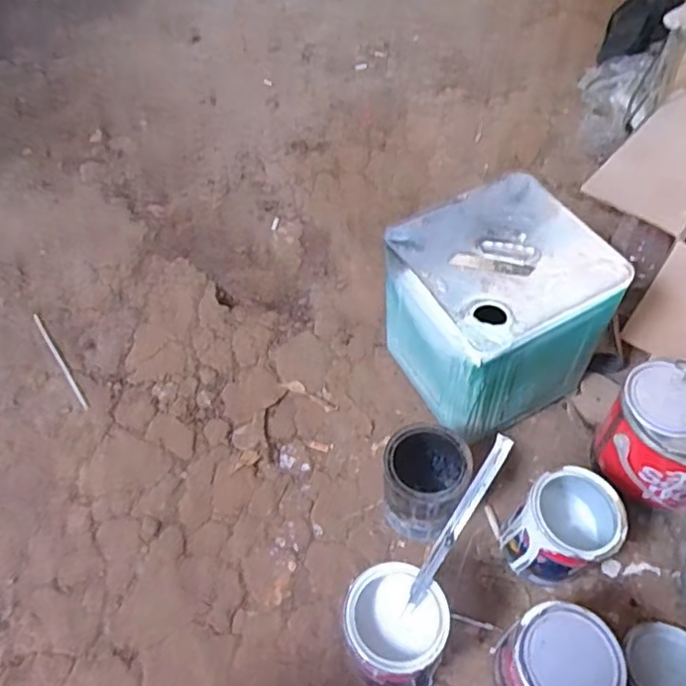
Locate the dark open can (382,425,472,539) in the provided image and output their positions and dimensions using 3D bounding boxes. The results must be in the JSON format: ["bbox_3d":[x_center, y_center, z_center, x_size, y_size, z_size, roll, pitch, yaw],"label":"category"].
[{"bbox_3d":[0.103,0.182,0.765,0.095,0.134,0.110,24,58,21],"label":"dark open can"}]

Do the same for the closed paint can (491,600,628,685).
[{"bbox_3d":[0.222,0.352,0.626,0.111,0.142,0.101,-3,55,4],"label":"closed paint can"}]

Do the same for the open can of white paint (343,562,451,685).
[{"bbox_3d":[0.058,0.331,0.661,0.108,0.140,0.127,14,55,14],"label":"open can of white paint"}]

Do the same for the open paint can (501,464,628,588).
[{"bbox_3d":[0.270,0.236,0.718,0.109,0.136,0.111,-2,52,3],"label":"open paint can"}]

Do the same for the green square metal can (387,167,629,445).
[{"bbox_3d":[0.209,-0.038,0.836,0.238,0.255,0.241,-24,55,-14],"label":"green square metal can"}]

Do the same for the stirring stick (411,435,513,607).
[{"bbox_3d":[0.117,0.187,0.599,0.018,0.015,0.216,33,109,24],"label":"stirring stick"}]

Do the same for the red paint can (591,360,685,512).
[{"bbox_3d":[0.413,0.116,0.742,0.136,0.129,0.145,-2,52,3],"label":"red paint can"}]

